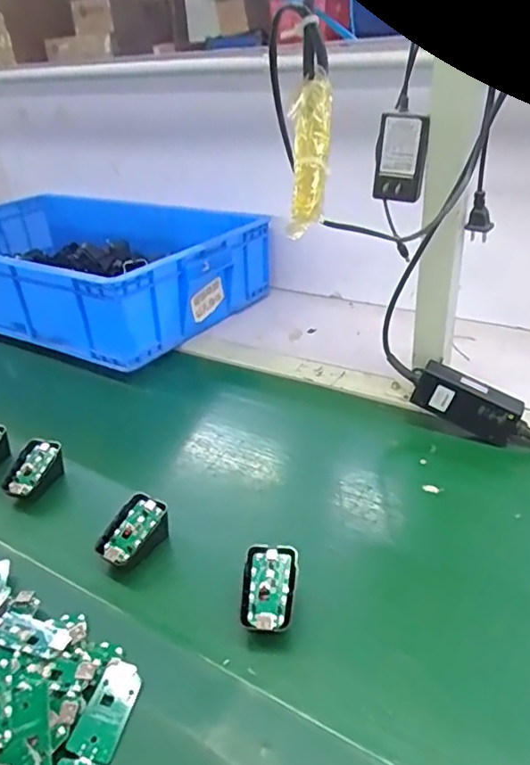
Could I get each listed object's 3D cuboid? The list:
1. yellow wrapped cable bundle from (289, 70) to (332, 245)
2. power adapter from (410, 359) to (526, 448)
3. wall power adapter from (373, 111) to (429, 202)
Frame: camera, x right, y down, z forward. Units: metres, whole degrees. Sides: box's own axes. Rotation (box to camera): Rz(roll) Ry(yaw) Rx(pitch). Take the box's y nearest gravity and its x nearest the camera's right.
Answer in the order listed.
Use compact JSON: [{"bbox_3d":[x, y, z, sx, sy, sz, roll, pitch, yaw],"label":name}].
[{"bbox_3d":[0.020,-0.103,0.259,0.016,0.074,0.011,7,6,17],"label":"yellow wrapped cable bundle"},{"bbox_3d":[0.231,0.025,0.650,0.121,0.060,0.030,29,40,14],"label":"power adapter"},{"bbox_3d":[0.138,-0.231,0.587,0.048,0.080,0.022,5,32,15],"label":"wall power adapter"}]

